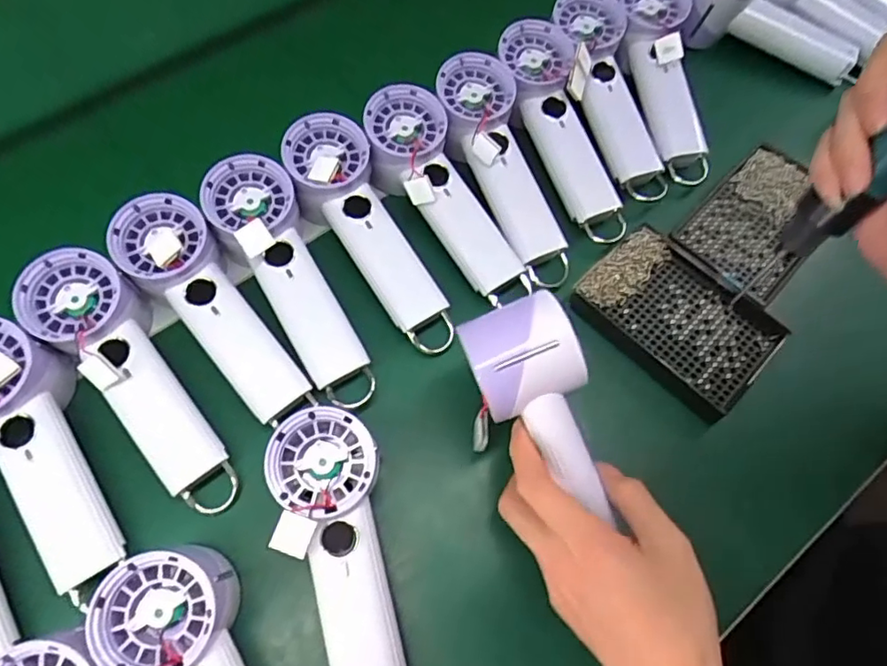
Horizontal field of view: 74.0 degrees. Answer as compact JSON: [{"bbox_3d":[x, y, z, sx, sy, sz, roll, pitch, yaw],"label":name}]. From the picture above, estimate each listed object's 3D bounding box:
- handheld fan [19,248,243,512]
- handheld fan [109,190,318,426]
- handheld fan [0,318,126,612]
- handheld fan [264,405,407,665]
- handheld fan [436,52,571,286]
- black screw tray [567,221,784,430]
[{"bbox_3d":[-0.202,0.033,0.394,0.065,0.053,0.198,-35,85,-16],"label":"handheld fan"},{"bbox_3d":[-0.160,-0.015,0.419,0.063,0.059,0.184,-36,88,-17],"label":"handheld fan"},{"bbox_3d":[-0.253,0.072,0.365,0.064,0.039,0.175,-29,85,-14],"label":"handheld fan"},{"bbox_3d":[-0.056,0.143,0.343,0.067,0.059,0.191,-14,67,-8],"label":"handheld fan"},{"bbox_3d":[0.050,-0.130,0.465,0.065,0.040,0.197,-21,87,-11],"label":"handheld fan"},{"bbox_3d":[0.176,-0.014,0.440,0.137,0.023,0.097,40,70,14],"label":"black screw tray"}]

